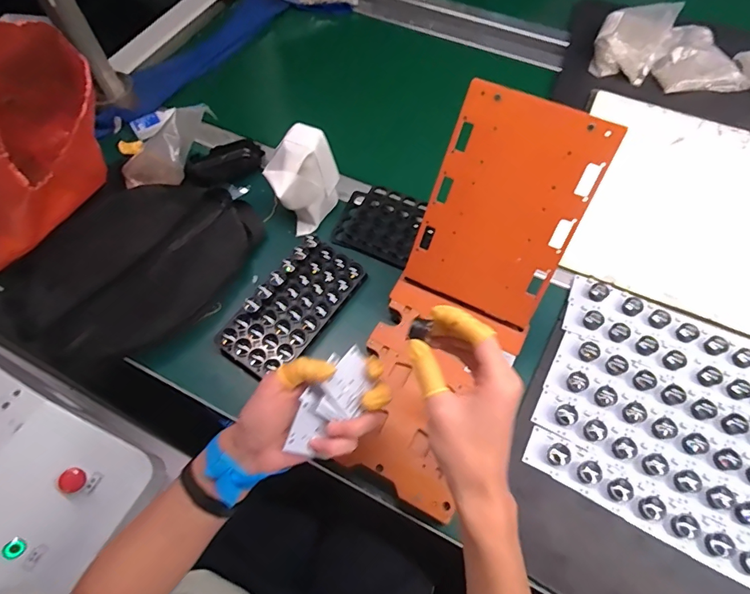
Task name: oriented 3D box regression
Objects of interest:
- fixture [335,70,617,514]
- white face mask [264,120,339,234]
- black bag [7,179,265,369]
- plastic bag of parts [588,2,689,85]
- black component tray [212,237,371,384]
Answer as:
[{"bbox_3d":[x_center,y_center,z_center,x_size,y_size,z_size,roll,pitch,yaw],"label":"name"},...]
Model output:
[{"bbox_3d":[0.099,0.000,0.500,0.159,0.112,0.422,24,94,12],"label":"fixture"},{"bbox_3d":[-0.103,-0.163,0.611,0.076,0.107,0.099,33,68,16],"label":"white face mask"},{"bbox_3d":[-0.319,-0.044,0.602,0.235,0.054,0.306,32,67,15],"label":"black bag"},{"bbox_3d":[0.458,-0.459,0.795,0.116,0.051,0.153,28,66,14],"label":"plastic bag of parts"},{"bbox_3d":[-0.104,0.010,0.570,0.099,0.024,0.196,33,68,16],"label":"black component tray"}]

